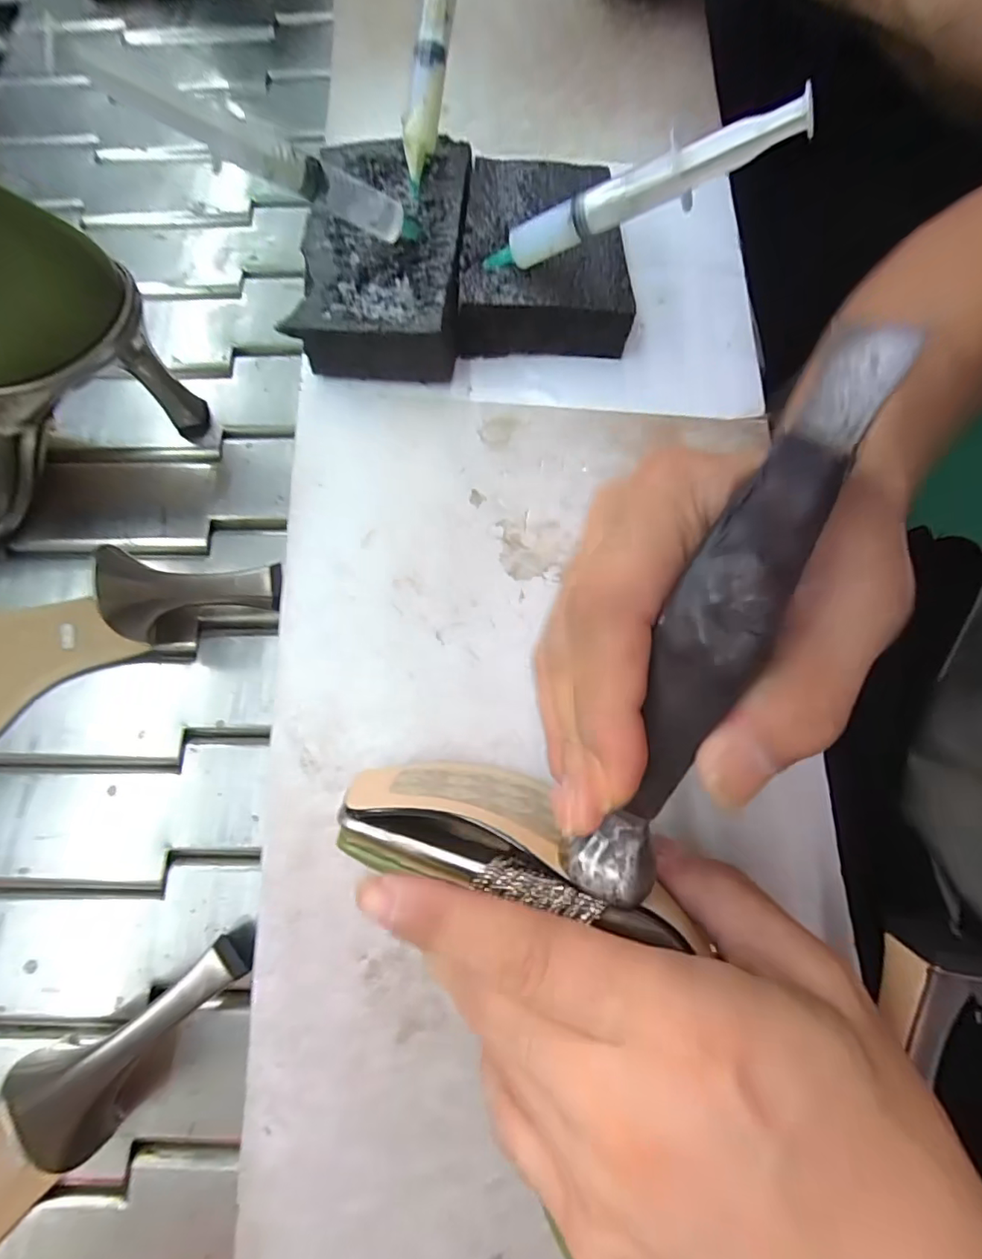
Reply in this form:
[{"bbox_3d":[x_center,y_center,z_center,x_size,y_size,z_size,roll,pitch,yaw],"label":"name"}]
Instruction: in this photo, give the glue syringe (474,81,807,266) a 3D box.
[{"bbox_3d":[0.057,-0.185,0.232,0.138,0.021,0.013,0,72,35],"label":"glue syringe"}]

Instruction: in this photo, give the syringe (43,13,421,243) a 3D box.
[{"bbox_3d":[-0.093,-0.200,0.228,0.145,0.019,0.016,1,72,-37],"label":"syringe"}]

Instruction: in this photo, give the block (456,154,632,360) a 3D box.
[{"bbox_3d":[0.023,-0.197,0.291,0.086,0.036,0.103,-6,75,-1],"label":"block"}]

